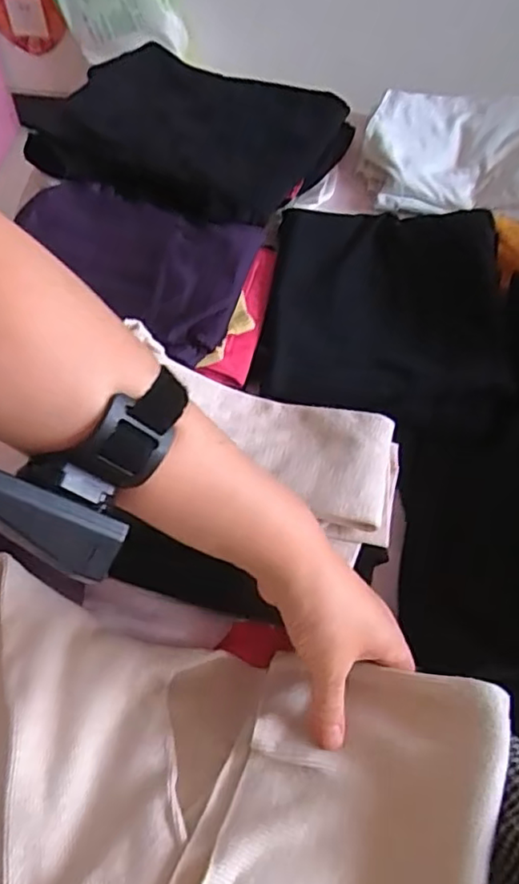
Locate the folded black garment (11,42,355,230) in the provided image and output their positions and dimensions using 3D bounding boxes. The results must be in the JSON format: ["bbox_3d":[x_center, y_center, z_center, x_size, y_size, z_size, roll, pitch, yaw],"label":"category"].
[{"bbox_3d":[-0.091,-0.359,0.725,0.325,0.052,0.271,28,62,14],"label":"folded black garment"}]

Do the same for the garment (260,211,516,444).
[{"bbox_3d":[0.123,-0.132,0.607,0.218,0.044,0.269,6,59,1],"label":"garment"}]

